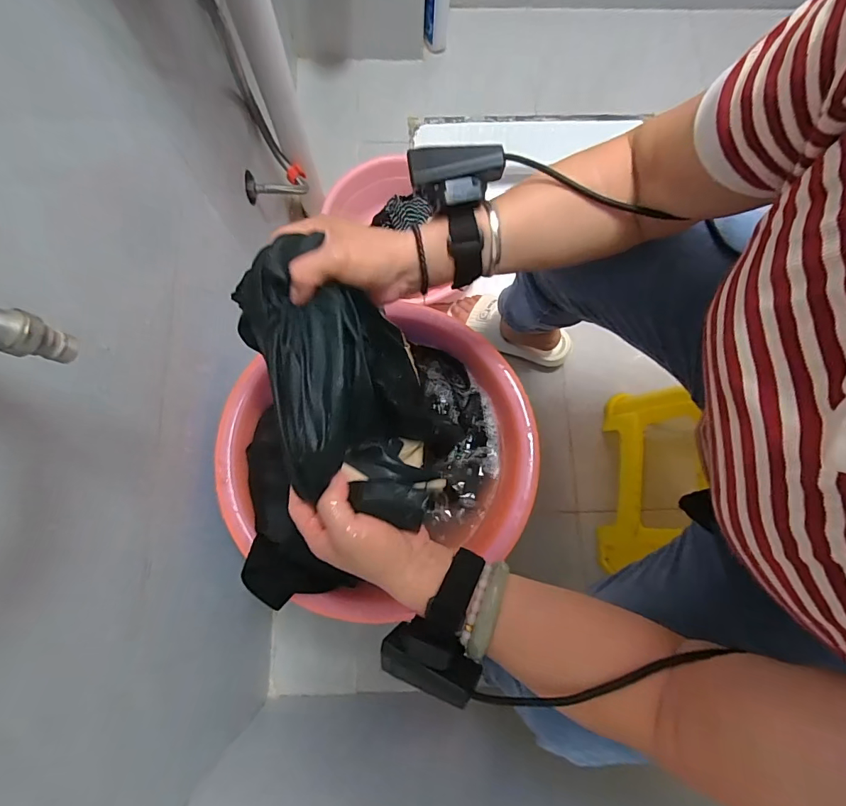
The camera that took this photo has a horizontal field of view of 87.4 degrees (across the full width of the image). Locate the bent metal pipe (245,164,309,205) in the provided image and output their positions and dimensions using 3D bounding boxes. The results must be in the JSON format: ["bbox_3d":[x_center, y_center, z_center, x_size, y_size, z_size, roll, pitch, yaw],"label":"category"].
[{"bbox_3d":[-0.229,-0.356,0.725,0.063,0.034,0.134,29,43,7],"label":"bent metal pipe"}]

